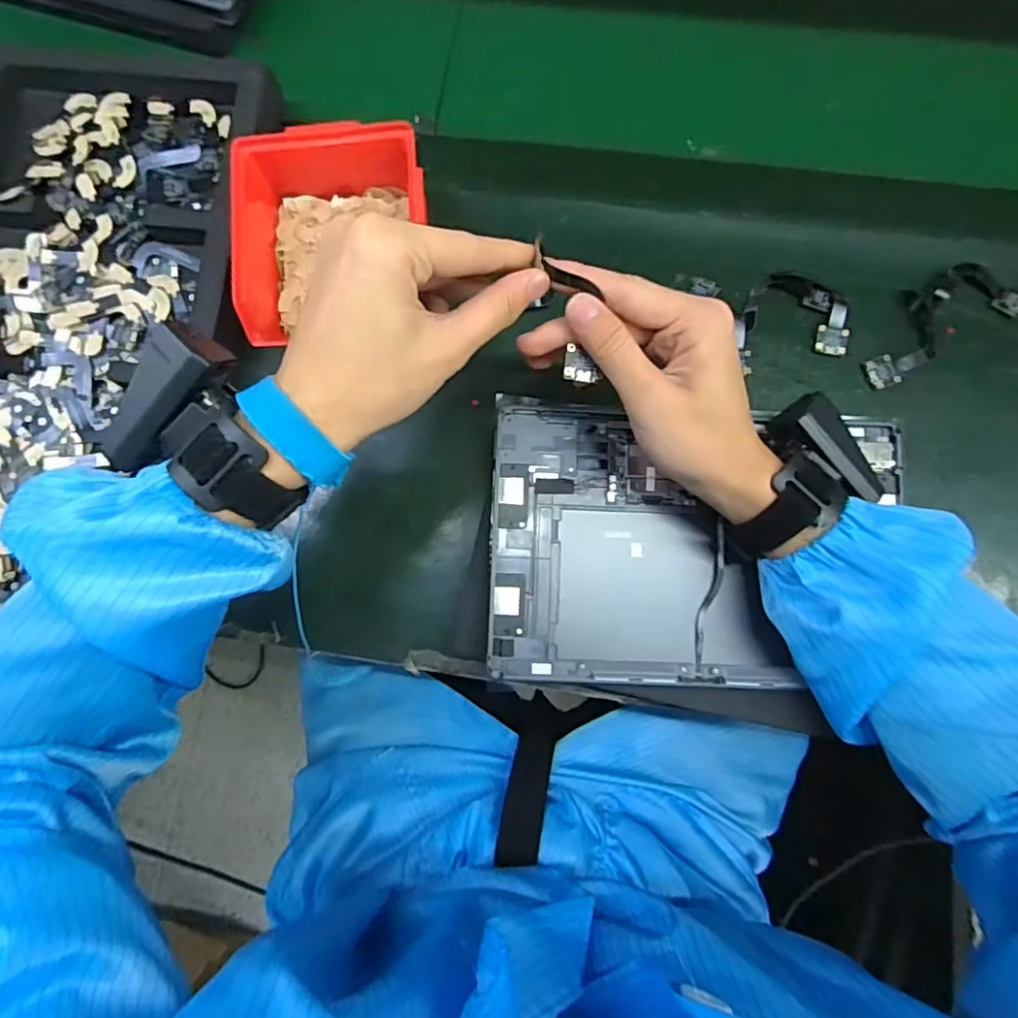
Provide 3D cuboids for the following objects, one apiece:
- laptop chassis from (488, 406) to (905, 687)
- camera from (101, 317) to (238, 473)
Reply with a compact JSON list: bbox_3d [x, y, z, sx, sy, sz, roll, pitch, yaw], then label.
[{"bbox_3d":[0.114,0.022,0.352,0.246,0.022,0.163,1,79,3],"label":"laptop chassis"},{"bbox_3d":[-0.161,-0.050,0.264,0.030,0.021,0.070,38,94,8],"label":"camera"}]

